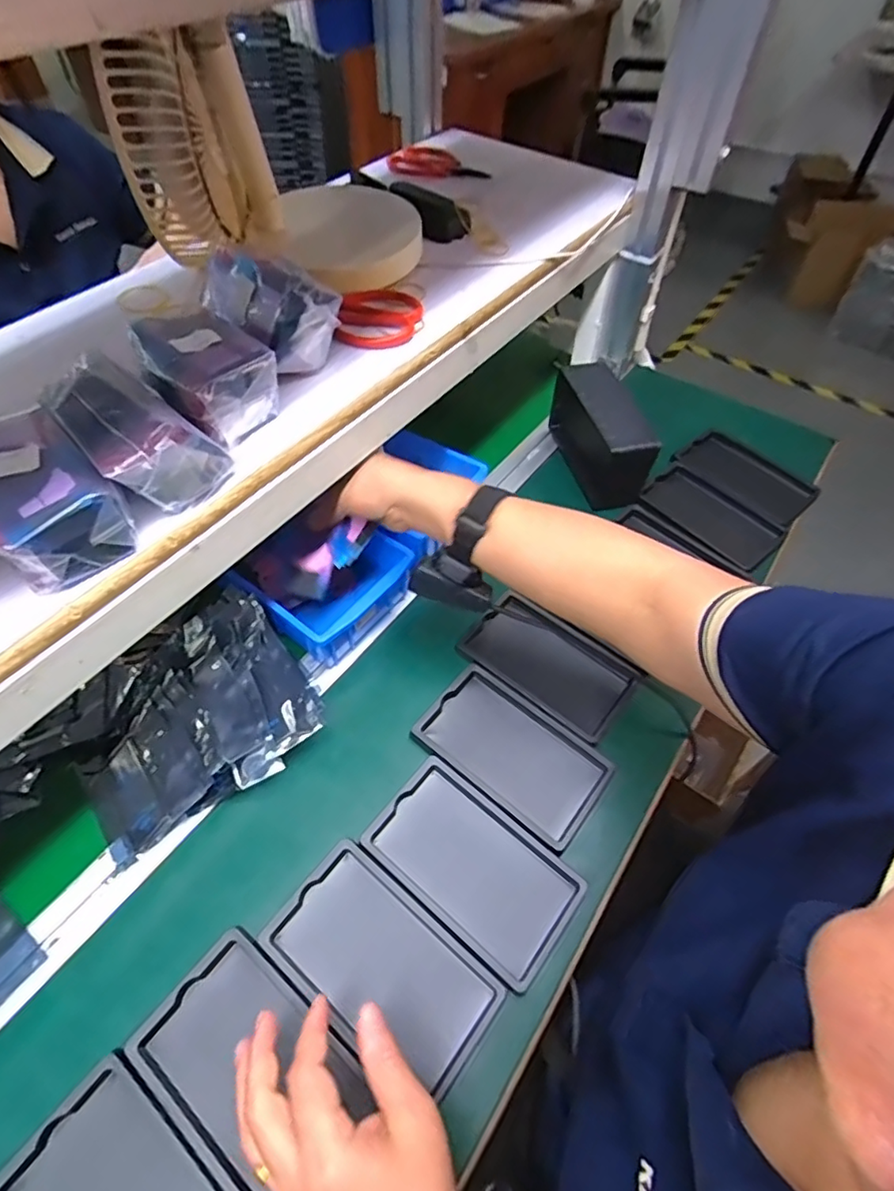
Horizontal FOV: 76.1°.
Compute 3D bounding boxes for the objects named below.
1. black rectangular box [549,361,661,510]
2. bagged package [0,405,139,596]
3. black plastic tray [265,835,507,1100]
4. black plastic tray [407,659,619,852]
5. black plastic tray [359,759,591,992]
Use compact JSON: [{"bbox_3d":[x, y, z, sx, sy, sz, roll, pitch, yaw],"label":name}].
[{"bbox_3d":[0.184,-0.191,0.684,0.061,0.102,0.163,-12,55,-12],"label":"black rectangular box"},{"bbox_3d":[-0.238,-0.058,0.328,0.106,0.047,0.065,38,62,24],"label":"bagged package"},{"bbox_3d":[-0.047,0.267,0.412,0.159,0.022,0.091,34,59,20],"label":"black plastic tray"},{"bbox_3d":[0.057,0.136,0.505,0.158,0.010,0.093,35,59,21],"label":"black plastic tray"},{"bbox_3d":[0.021,0.212,0.452,0.160,0.013,0.091,34,59,20],"label":"black plastic tray"}]

